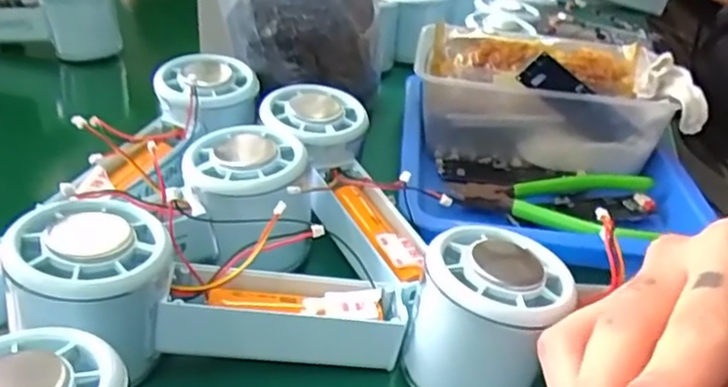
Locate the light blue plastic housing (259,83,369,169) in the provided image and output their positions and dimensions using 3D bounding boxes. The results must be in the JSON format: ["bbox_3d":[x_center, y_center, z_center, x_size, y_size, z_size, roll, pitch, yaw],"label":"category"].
[{"bbox_3d":[-0.027,-0.037,0.365,0.054,0.024,0.052,0,30,-8],"label":"light blue plastic housing"}]

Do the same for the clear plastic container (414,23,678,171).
[{"bbox_3d":[0.111,-0.065,0.442,0.155,0.071,0.078,8,30,6],"label":"clear plastic container"}]

